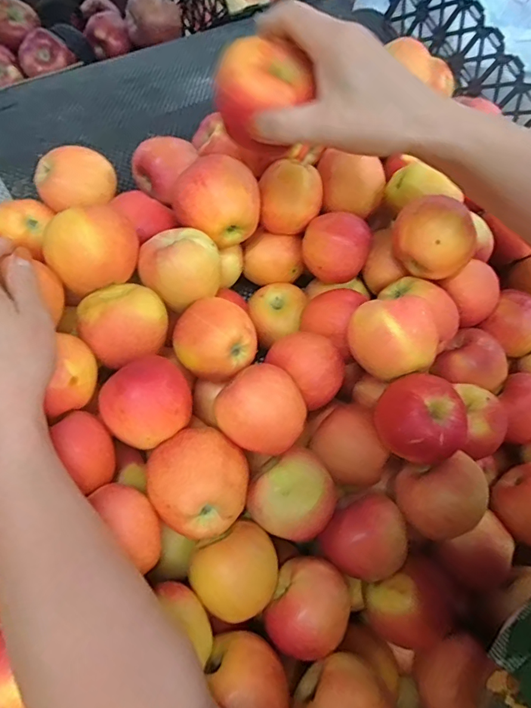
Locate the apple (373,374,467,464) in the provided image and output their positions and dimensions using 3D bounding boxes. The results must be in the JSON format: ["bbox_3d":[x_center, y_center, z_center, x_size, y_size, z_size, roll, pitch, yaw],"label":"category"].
[{"bbox_3d":[0.119,0.054,0.356,0.066,0.055,0.056,27,58,21],"label":"apple"}]

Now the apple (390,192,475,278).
[{"bbox_3d":[0.150,-0.101,0.414,0.068,0.057,0.056,17,55,15],"label":"apple"}]

